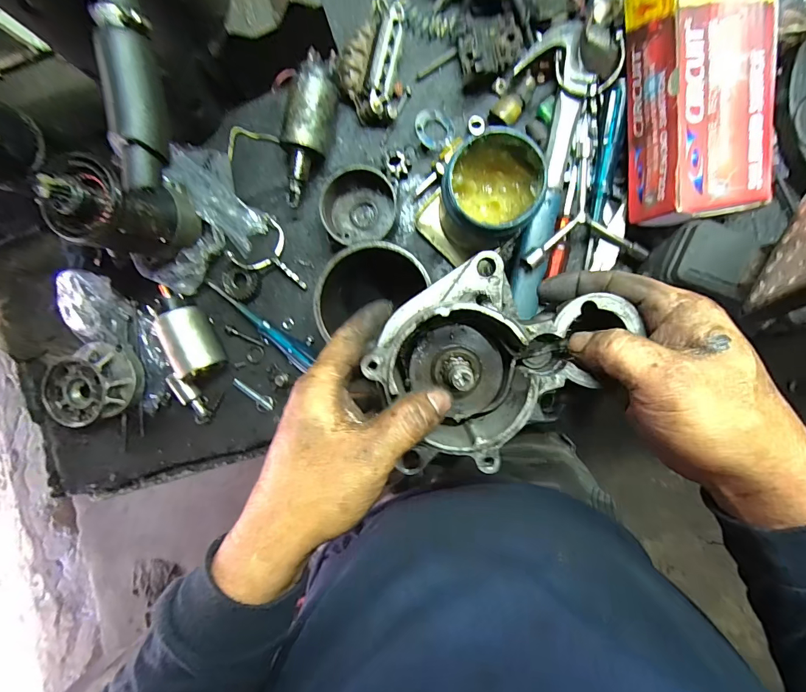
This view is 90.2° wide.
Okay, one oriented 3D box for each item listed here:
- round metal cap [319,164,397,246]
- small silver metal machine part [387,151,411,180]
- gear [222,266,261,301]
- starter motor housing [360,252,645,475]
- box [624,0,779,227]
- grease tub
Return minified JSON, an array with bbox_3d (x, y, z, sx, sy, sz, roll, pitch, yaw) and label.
[{"bbox_3d":[-0.046,-0.153,0.437,0.084,0.041,0.076,-9,89,6],"label":"round metal cap"},{"bbox_3d":[-0.004,-0.197,0.438,0.026,0.011,0.027,0,90,6],"label":"small silver metal machine part"},{"bbox_3d":[-0.189,-0.072,0.471,0.043,0.008,0.039,6,105,-11],"label":"gear"},{"bbox_3d":[0.061,0.004,0.258,0.146,0.070,0.119,-26,87,5],"label":"starter motor housing"},{"bbox_3d":[0.254,-0.221,0.350,0.086,0.073,0.218,-5,89,6],"label":"box"},{"bbox_3d":[0.086,-0.143,0.396,0.080,0.107,0.086,0,90,6],"label":"grease tub"}]

